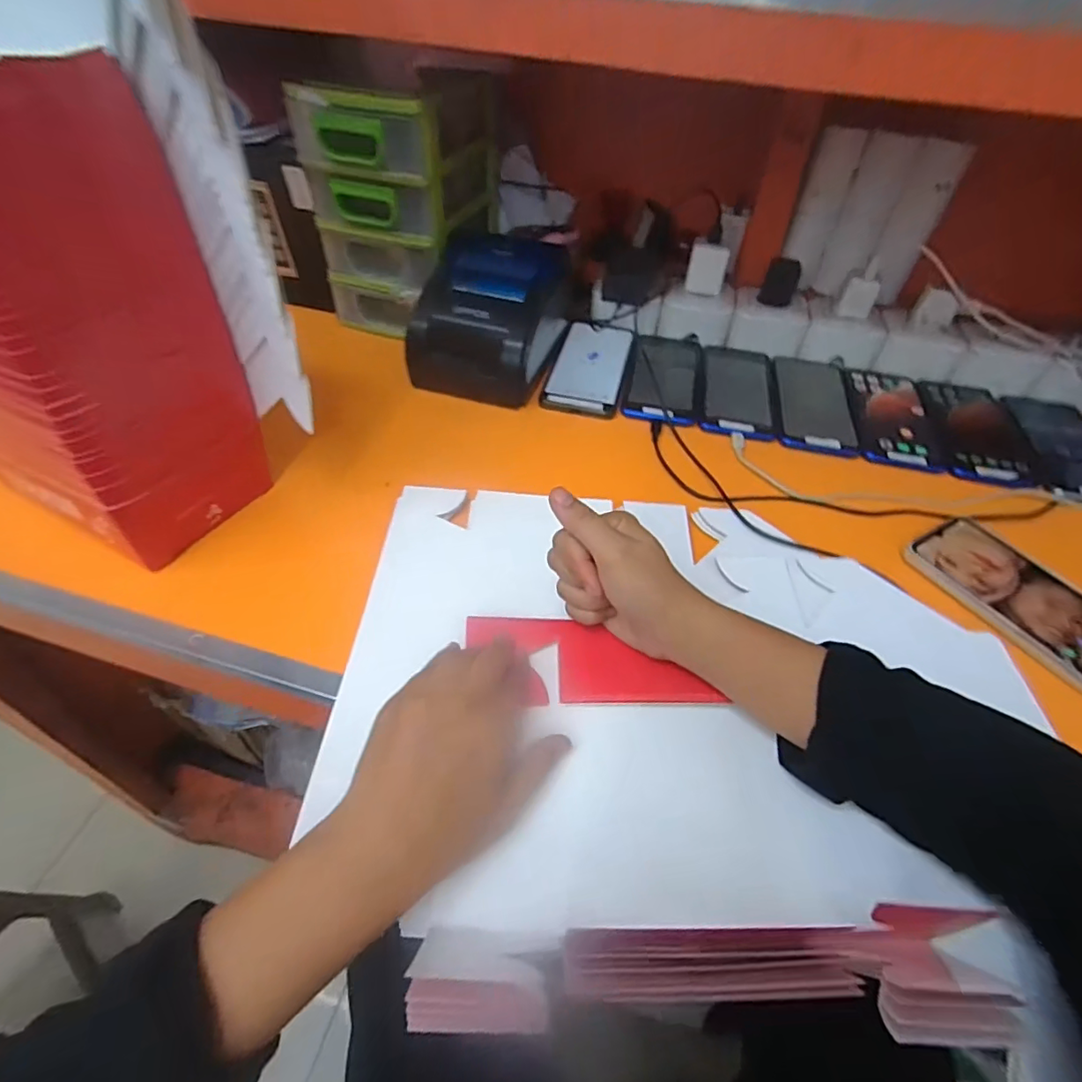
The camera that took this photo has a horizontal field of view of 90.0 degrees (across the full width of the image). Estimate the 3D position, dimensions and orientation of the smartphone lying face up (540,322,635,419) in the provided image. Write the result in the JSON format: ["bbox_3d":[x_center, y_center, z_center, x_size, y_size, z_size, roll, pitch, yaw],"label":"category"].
[{"bbox_3d":[0.053,-0.187,0.583,0.078,0.015,0.169,11,48,8],"label":"smartphone lying face up"}]

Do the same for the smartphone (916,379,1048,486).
[{"bbox_3d":[0.437,-0.116,0.543,0.086,0.005,0.182,12,48,9],"label":"smartphone"}]

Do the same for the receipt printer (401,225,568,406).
[{"bbox_3d":[-0.050,-0.239,0.562,0.131,0.101,0.177,14,49,10],"label":"receipt printer"}]

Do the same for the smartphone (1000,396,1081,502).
[{"bbox_3d":[0.523,-0.096,0.535,0.078,0.014,0.178,14,49,11],"label":"smartphone"}]

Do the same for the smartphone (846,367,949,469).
[{"bbox_3d":[0.358,-0.132,0.557,0.080,0.008,0.168,13,48,9],"label":"smartphone"}]

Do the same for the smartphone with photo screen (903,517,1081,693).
[{"bbox_3d":[0.356,0.046,0.386,0.082,0.007,0.166,-22,52,-21],"label":"smartphone with photo screen"}]

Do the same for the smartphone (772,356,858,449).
[{"bbox_3d":[0.283,-0.150,0.567,0.074,0.006,0.168,13,49,10],"label":"smartphone"}]

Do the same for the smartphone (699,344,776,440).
[{"bbox_3d":[0.210,-0.165,0.575,0.074,0.010,0.168,11,48,8],"label":"smartphone"}]

